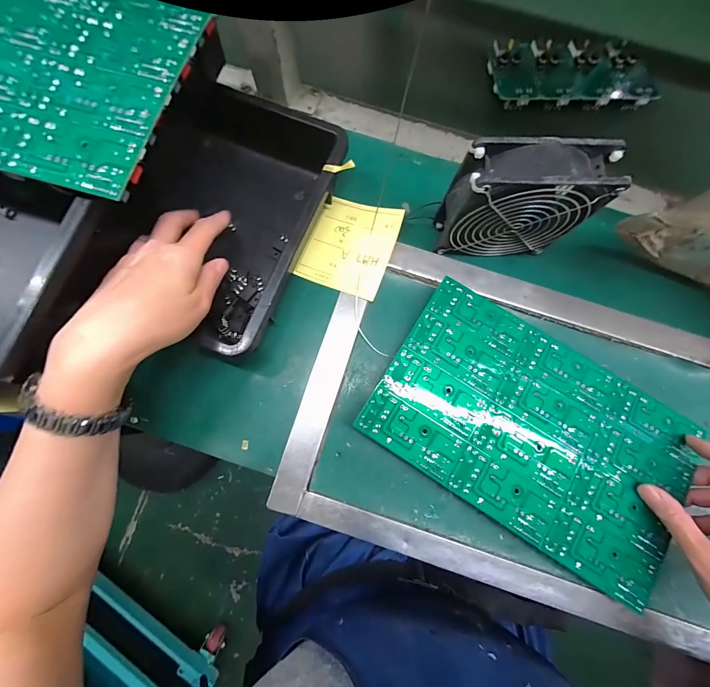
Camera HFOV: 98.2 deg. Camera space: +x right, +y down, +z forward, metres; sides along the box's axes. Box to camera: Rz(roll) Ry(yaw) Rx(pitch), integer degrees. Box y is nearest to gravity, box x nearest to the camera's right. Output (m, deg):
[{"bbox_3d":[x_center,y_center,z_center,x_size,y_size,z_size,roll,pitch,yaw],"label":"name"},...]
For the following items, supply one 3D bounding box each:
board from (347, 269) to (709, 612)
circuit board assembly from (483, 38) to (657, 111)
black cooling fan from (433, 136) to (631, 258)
[{"bbox_3d":[0.163,0.077,0.286,0.275,0.005,0.172,32,80,4],"label":"board"},{"bbox_3d":[0.266,-0.342,0.385,0.185,0.019,0.095,-2,79,-2],"label":"circuit board assembly"},{"bbox_3d":[0.146,-0.123,0.286,0.122,0.119,0.044,3,79,-1],"label":"black cooling fan"}]

